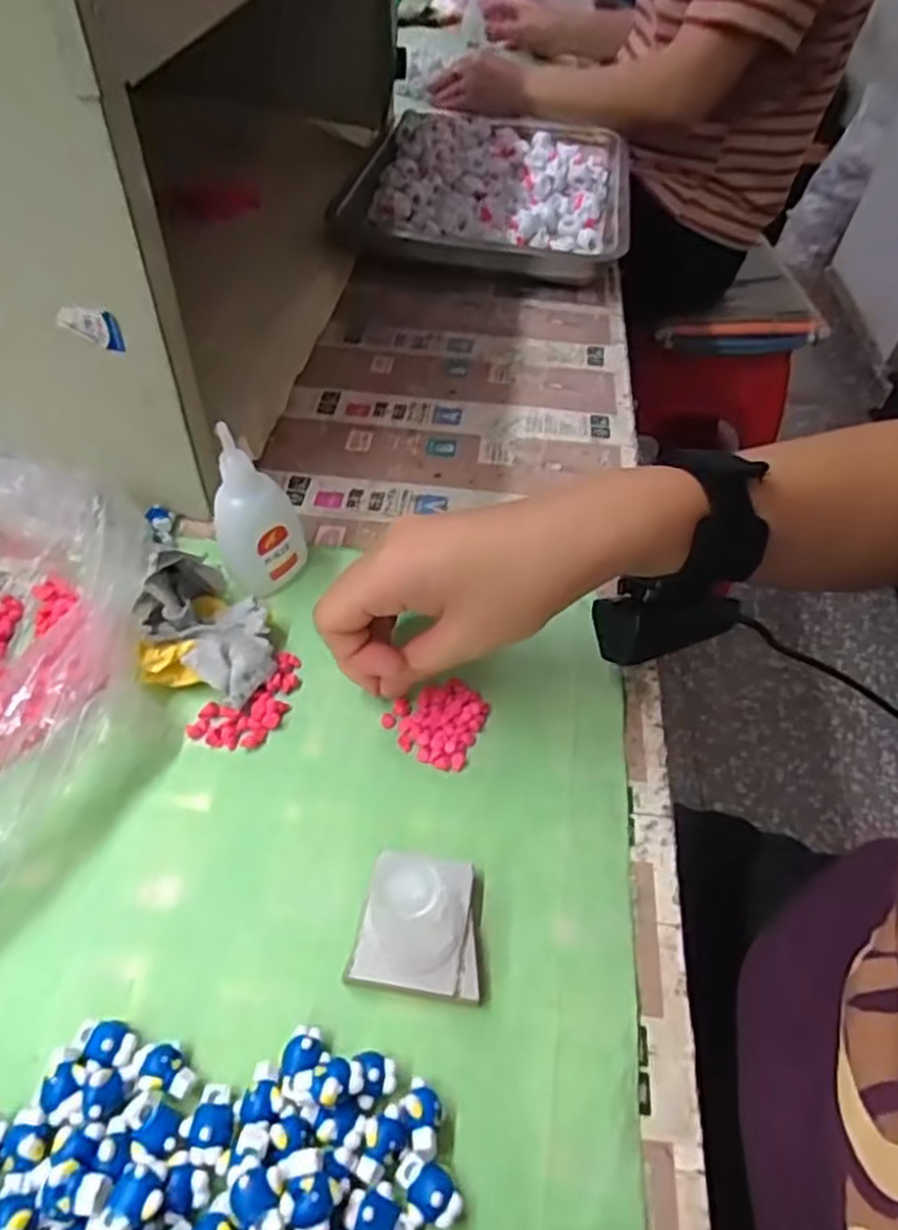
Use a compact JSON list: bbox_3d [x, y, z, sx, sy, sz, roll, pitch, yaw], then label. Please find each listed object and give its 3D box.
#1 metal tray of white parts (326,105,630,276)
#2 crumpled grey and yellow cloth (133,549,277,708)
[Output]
[{"bbox_3d":[0.026,-0.384,0.670,0.267,0.052,0.263,10,51,4],"label":"metal tray of white parts"},{"bbox_3d":[-0.122,0.002,0.356,0.060,0.035,0.094,-17,53,-17],"label":"crumpled grey and yellow cloth"}]

